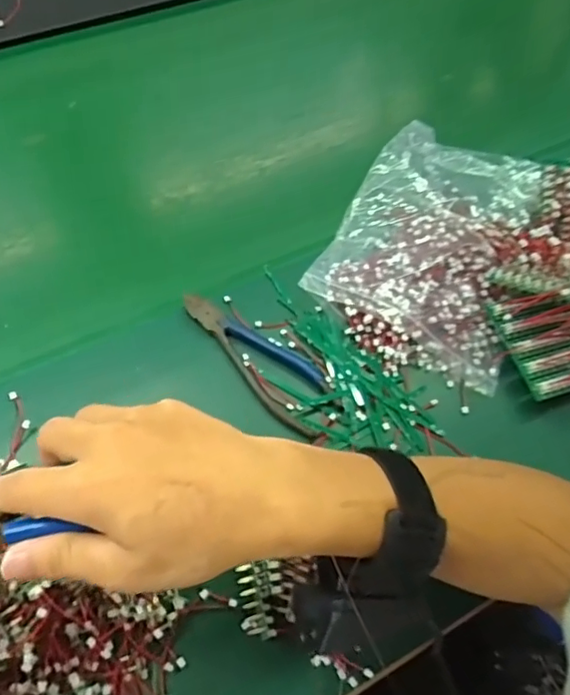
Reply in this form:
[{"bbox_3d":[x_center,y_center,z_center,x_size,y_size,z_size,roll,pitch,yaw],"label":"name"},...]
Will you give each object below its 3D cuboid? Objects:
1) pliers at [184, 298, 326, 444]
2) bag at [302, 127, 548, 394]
[{"bbox_3d":[-0.024,0.008,0.435,0.142,0.010,0.050,36,65,15],"label":"pliers"},{"bbox_3d":[0.131,-0.098,0.495,0.162,0.033,0.243,23,62,8],"label":"bag"}]

